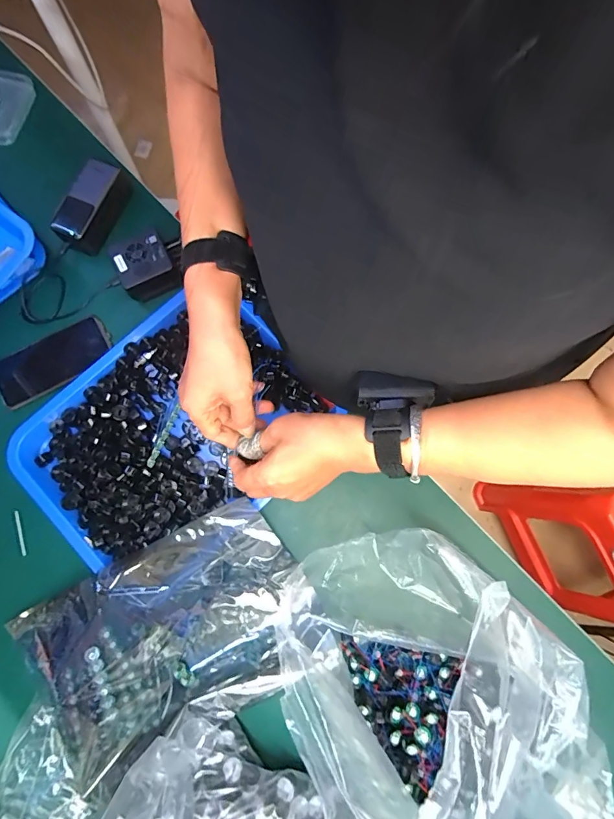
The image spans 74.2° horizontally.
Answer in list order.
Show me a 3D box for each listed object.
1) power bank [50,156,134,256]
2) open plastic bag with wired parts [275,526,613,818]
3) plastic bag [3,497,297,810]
[{"bbox_3d":[-0.317,-0.298,0.604,0.059,0.045,0.130,26,79,4],"label":"power bank"},{"bbox_3d":[0.095,0.275,0.419,0.248,0.219,0.271,-24,80,-6],"label":"open plastic bag with wired parts"},{"bbox_3d":[-0.165,0.266,0.472,0.323,0.049,0.215,-31,81,-7],"label":"plastic bag"}]

